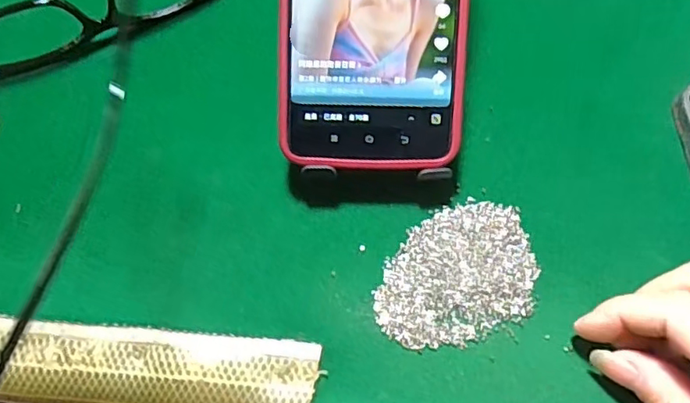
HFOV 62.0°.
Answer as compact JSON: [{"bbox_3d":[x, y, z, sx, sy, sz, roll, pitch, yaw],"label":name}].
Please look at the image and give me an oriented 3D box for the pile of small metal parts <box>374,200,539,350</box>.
[{"bbox_3d":[0.050,0.033,0.260,0.076,0.004,0.056,-23,71,-7],"label":"pile of small metal parts"}]

